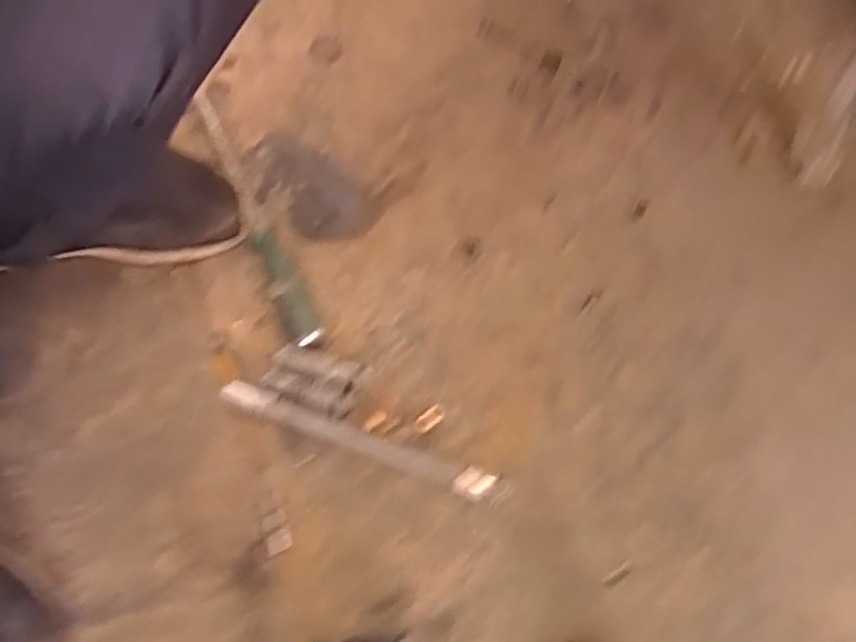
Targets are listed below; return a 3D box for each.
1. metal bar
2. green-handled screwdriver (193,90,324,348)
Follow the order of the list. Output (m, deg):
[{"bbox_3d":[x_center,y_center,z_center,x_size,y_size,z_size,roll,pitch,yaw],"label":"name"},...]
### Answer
[{"bbox_3d":[-0.057,0.097,0.585,0.232,0.012,0.023,19,76,6],"label":"metal bar"},{"bbox_3d":[-0.156,-0.093,0.642,0.025,0.031,0.259,-27,75,-3],"label":"green-handled screwdriver"}]

